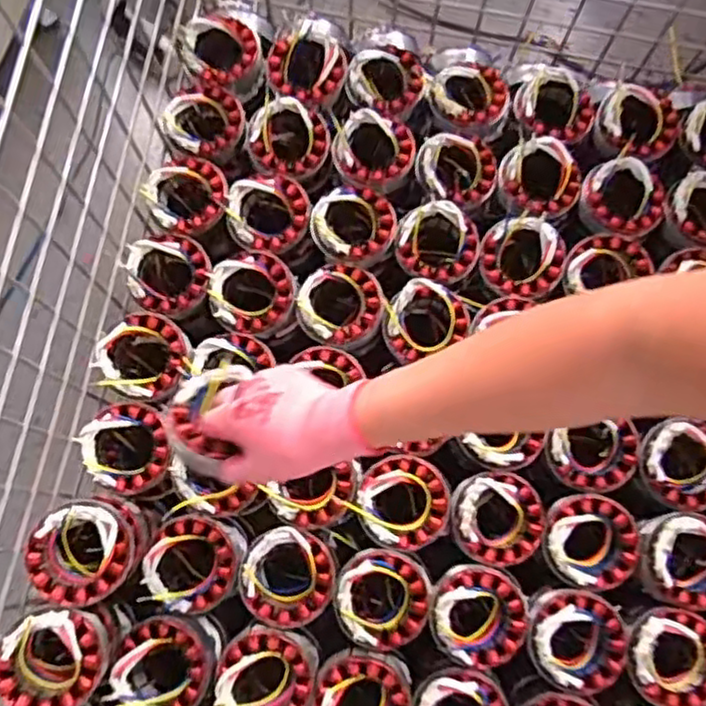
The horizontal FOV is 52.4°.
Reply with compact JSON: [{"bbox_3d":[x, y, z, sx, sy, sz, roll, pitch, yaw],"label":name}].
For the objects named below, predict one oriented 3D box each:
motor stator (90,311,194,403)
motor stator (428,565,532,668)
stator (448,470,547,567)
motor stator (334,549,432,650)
[{"bbox_3d":[-0.202,0.009,0.726,0.087,0.077,0.084,0,75,-1],"label":"motor stator"},{"bbox_3d":[0.116,0.244,0.663,0.088,0.035,0.087,30,77,7],"label":"motor stator"},{"bbox_3d":[0.139,0.157,0.682,0.087,0.032,0.085,20,76,4],"label":"stator"},{"bbox_3d":[0.029,0.230,0.672,0.086,0.048,0.085,0,75,-1],"label":"motor stator"}]

